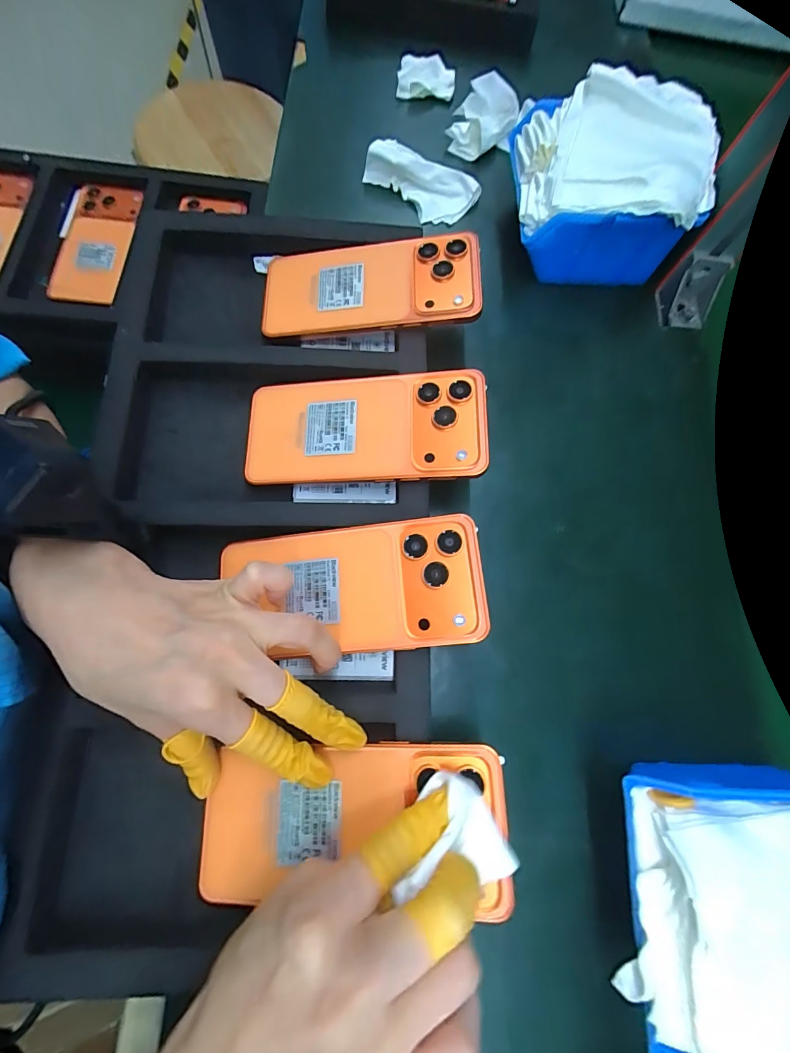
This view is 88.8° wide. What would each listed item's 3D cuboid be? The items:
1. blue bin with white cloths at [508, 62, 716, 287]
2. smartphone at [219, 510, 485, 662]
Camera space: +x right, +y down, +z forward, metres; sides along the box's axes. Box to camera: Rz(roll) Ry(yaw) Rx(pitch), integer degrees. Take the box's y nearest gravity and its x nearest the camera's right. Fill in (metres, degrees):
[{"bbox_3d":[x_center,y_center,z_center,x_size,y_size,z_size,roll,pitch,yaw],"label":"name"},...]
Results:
[{"bbox_3d":[0.165,-0.280,0.335,0.141,0.098,0.135,8,74,1],"label":"blue bin with white cloths"},{"bbox_3d":[-0.027,0.037,0.246,0.156,0.005,0.075,-7,75,8],"label":"smartphone"}]

